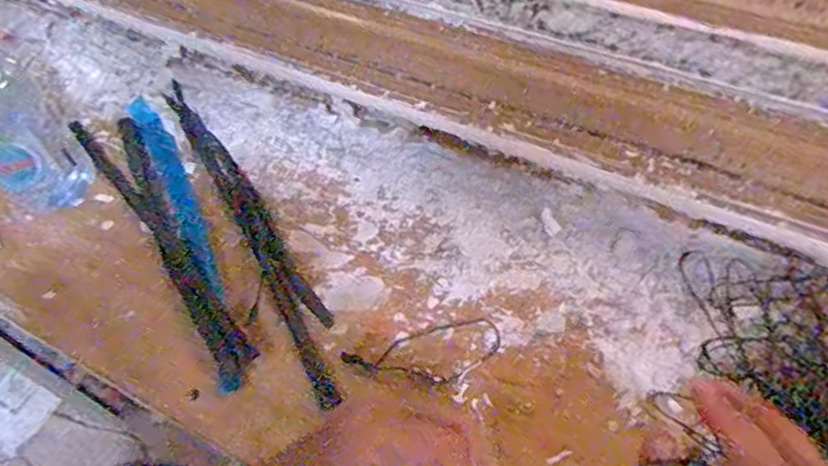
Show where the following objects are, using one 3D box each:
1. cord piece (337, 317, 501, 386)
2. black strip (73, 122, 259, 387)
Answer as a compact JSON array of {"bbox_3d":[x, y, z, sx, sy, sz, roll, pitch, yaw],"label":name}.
[{"bbox_3d":[0.008,0.085,0.409,0.106,0.004,0.042,-16,56,-7],"label":"cord piece"},{"bbox_3d":[-0.204,0.000,0.478,0.027,0.017,0.285,-33,59,-18],"label":"black strip"}]

